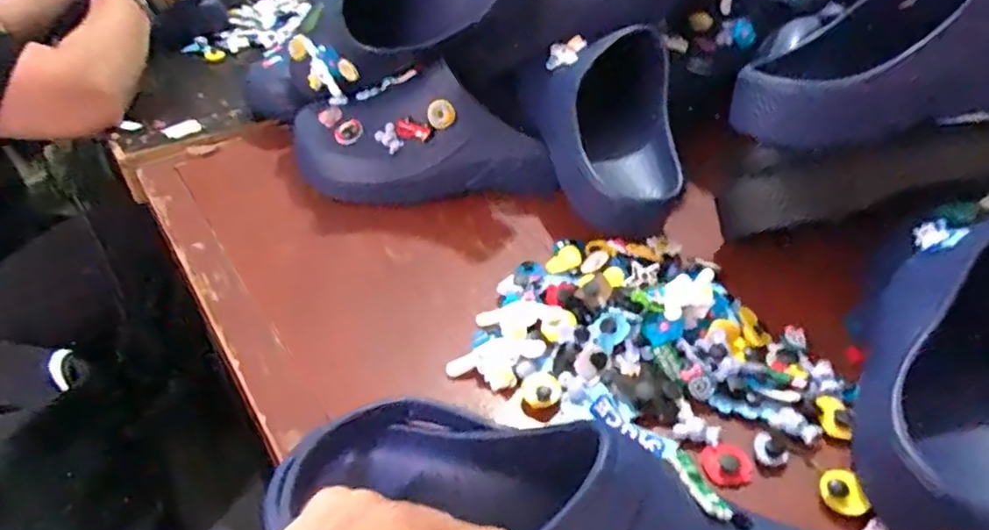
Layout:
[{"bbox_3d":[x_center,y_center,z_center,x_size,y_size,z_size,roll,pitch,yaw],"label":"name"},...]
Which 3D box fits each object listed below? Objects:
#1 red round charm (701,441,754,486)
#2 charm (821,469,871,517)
[{"bbox_3d":[0.129,0.109,0.353,0.026,0.008,0.024,-1,38,1],"label":"red round charm"},{"bbox_3d":[0.182,0.117,0.335,0.020,0.008,0.025,-2,38,0],"label":"charm"}]

